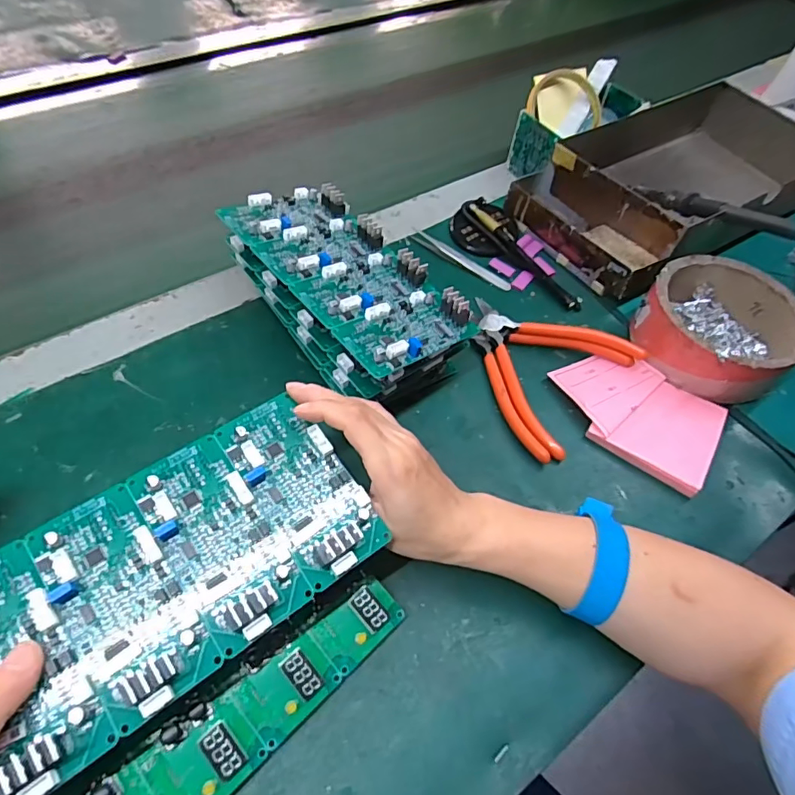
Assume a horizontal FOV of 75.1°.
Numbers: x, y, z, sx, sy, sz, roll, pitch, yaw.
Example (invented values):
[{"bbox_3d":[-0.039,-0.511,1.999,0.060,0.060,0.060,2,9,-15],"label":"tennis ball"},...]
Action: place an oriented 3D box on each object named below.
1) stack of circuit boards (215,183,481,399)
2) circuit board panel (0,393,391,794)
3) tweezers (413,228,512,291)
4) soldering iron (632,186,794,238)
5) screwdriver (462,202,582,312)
[{"bbox_3d":[-0.043,-0.081,0.412,0.099,0.078,0.194,-35,64,-24],"label":"stack of circuit boards"},{"bbox_3d":[-0.109,0.083,0.258,0.191,0.021,0.102,-32,63,-23],"label":"circuit board panel"},{"bbox_3d":[0.060,-0.132,0.502,0.111,0.008,0.016,31,59,17],"label":"tweezers"},{"bbox_3d":[0.291,-0.172,0.476,0.021,0.015,0.203,-16,35,-15],"label":"soldering iron"},{"bbox_3d":[0.119,-0.142,0.501,0.025,0.015,0.155,-30,62,-22],"label":"screwdriver"}]

